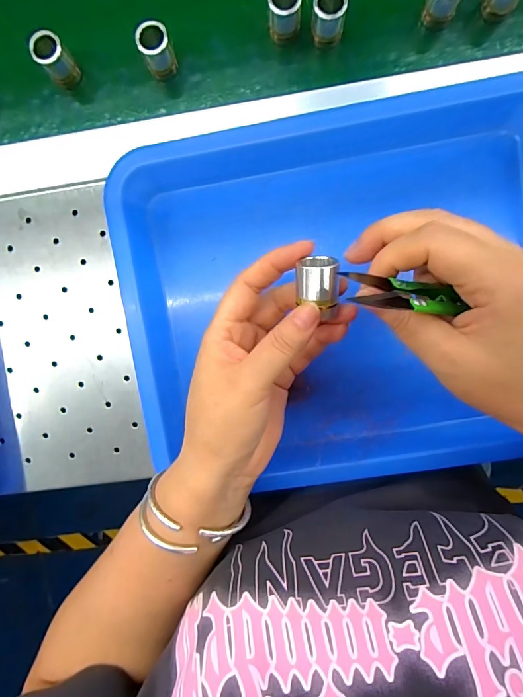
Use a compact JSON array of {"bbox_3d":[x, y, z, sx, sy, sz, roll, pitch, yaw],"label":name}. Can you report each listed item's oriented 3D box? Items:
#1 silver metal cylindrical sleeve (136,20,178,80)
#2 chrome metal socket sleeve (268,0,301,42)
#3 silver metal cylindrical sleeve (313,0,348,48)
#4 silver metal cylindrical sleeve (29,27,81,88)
[{"bbox_3d":[-0.077,-0.222,0.281,0.022,0.032,0.018,-17,94,3],"label":"silver metal cylindrical sleeve"},{"bbox_3d":[0.017,-0.243,0.275,0.022,0.032,0.018,-3,95,2],"label":"chrome metal socket sleeve"},{"bbox_3d":[0.049,-0.240,0.275,0.022,0.037,0.017,7,95,2],"label":"silver metal cylindrical sleeve"},{"bbox_3d":[-0.155,-0.217,0.285,0.019,0.034,0.023,44,95,-2],"label":"silver metal cylindrical sleeve"}]

